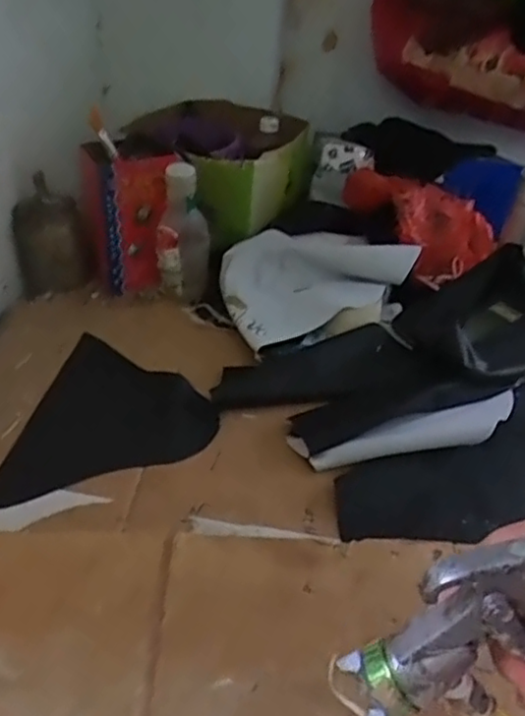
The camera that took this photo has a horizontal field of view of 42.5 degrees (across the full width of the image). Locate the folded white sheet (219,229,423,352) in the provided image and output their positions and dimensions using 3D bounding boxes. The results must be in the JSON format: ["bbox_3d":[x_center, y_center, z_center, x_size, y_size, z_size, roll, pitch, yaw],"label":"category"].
[{"bbox_3d":[0.063,-0.114,0.959,0.268,0.072,0.188,-21,43,-30],"label":"folded white sheet"}]

